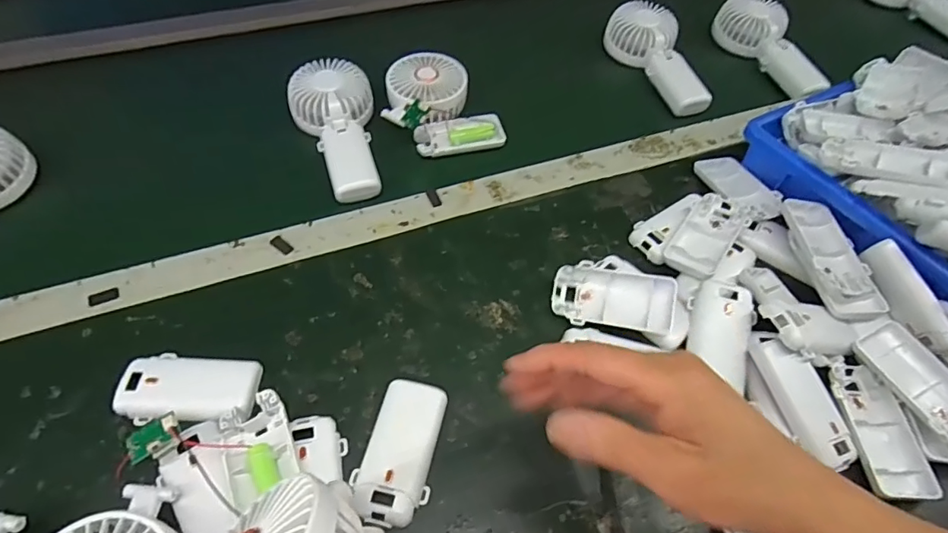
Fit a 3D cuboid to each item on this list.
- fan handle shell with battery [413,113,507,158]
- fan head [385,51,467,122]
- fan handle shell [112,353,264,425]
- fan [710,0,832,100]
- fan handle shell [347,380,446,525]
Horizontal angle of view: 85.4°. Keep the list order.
[{"bbox_3d":[-0.015,-0.143,0.556,0.094,0.020,0.041,-8,54,-8],"label":"fan handle shell with battery"},{"bbox_3d":[-0.051,-0.199,0.575,0.085,0.042,0.080,1,53,-1],"label":"fan head"},{"bbox_3d":[-0.201,0.085,0.365,0.095,0.015,0.050,2,53,-1],"label":"fan handle shell"},{"bbox_3d":[0.396,-0.289,0.679,0.071,0.057,0.182,-23,70,-18],"label":"fan"},{"bbox_3d":[-0.050,0.124,0.351,0.047,0.015,0.094,11,53,6],"label":"fan handle shell"}]

